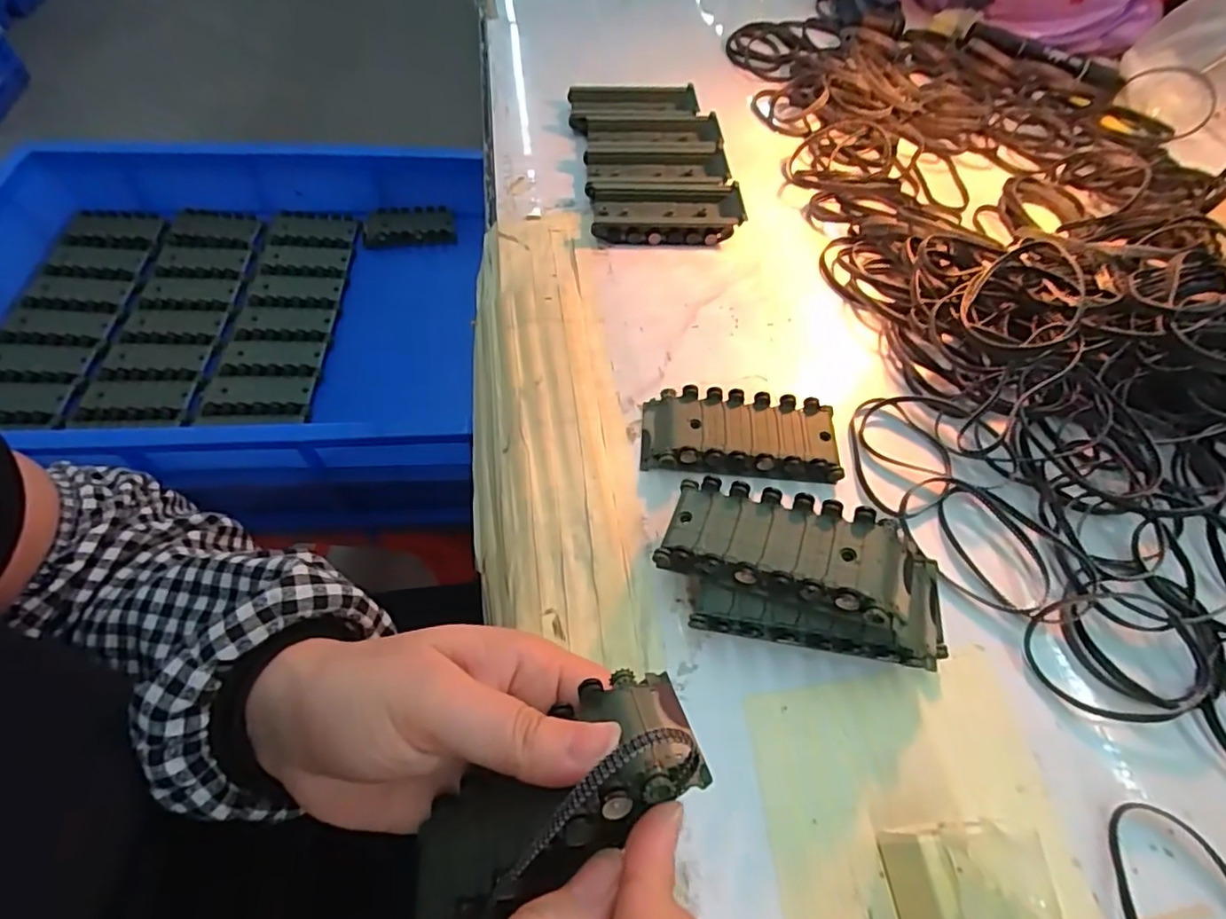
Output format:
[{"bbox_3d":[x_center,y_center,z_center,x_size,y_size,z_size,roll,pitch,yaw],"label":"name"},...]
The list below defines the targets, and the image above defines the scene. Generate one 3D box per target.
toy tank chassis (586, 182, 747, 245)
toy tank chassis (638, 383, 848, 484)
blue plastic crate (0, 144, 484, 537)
[{"bbox_3d":[0.035,-0.166,0.400,0.098,0.016,0.050,-1,57,-2],"label":"toy tank chassis"},{"bbox_3d":[0.064,-0.011,0.303,0.096,0.017,0.046,6,57,2],"label":"toy tank chassis"},{"bbox_3d":[-0.363,-0.132,0.561,0.470,0.118,0.368,-2,57,-3],"label":"blue plastic crate"}]

